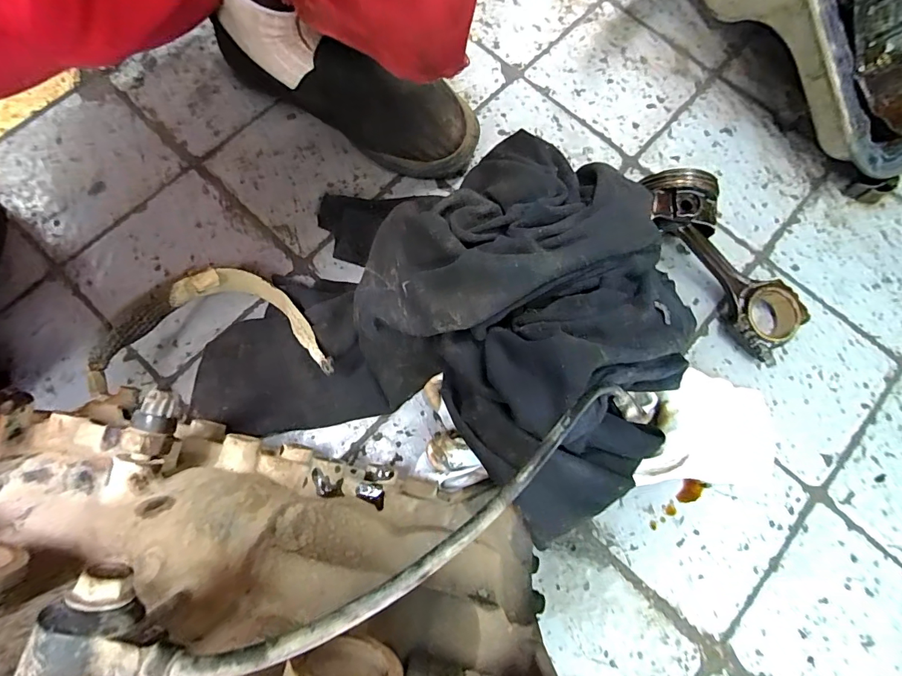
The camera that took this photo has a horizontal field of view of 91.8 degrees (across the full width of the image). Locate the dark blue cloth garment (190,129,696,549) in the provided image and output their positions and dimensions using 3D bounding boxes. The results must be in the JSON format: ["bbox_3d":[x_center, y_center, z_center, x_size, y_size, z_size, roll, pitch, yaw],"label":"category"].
[{"bbox_3d":[-0.014,-0.028,0.327,0.335,0.137,0.262,19,74,3],"label":"dark blue cloth garment"}]

